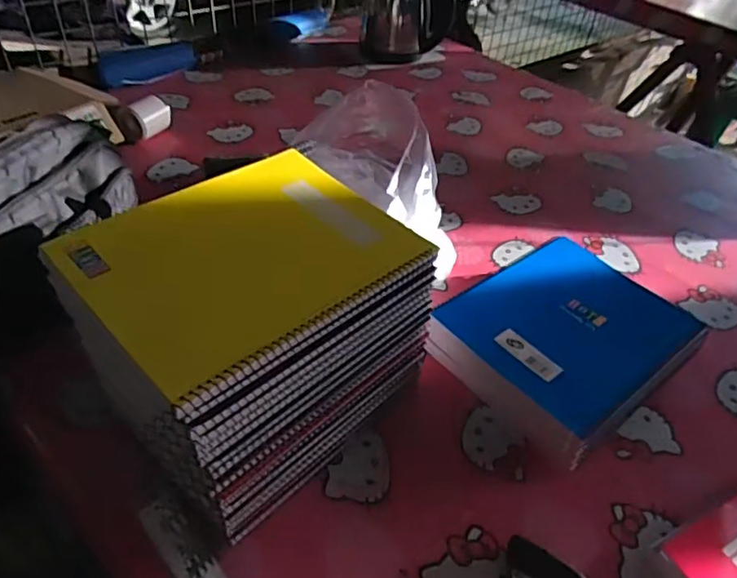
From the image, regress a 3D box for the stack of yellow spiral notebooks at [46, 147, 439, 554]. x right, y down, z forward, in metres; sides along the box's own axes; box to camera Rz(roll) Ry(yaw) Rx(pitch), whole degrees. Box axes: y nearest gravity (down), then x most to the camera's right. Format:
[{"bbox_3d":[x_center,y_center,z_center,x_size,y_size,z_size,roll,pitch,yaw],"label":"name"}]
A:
[{"bbox_3d":[-0.095,0.031,0.510,0.190,0.194,0.252,35,49,28],"label":"stack of yellow spiral notebooks"}]

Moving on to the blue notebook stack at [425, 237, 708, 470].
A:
[{"bbox_3d":[0.223,0.058,0.649,0.241,0.071,0.207,-26,51,-32],"label":"blue notebook stack"}]

